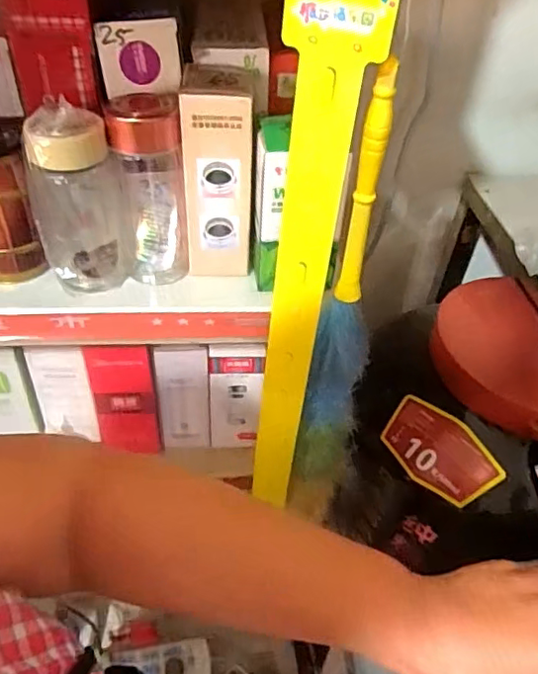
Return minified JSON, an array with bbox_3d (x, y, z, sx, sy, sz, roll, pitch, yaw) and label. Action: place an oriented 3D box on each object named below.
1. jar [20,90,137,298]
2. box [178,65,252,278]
[{"bbox_3d":[-0.179,-0.136,0.540,0.083,0.177,0.093,-10,45,-16],"label":"jar"},{"bbox_3d":[-0.053,-0.153,0.550,0.066,0.184,0.060,-3,44,-9],"label":"box"}]

